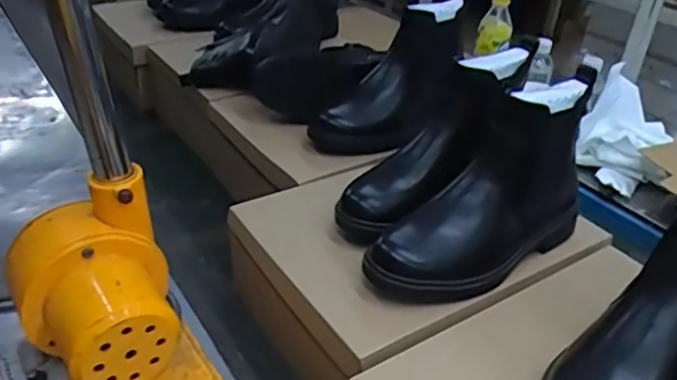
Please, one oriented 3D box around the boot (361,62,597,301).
[{"bbox_3d":[0.147,0.001,0.590,0.250,0.165,0.094,-24,43,-34],"label":"boot"}]

